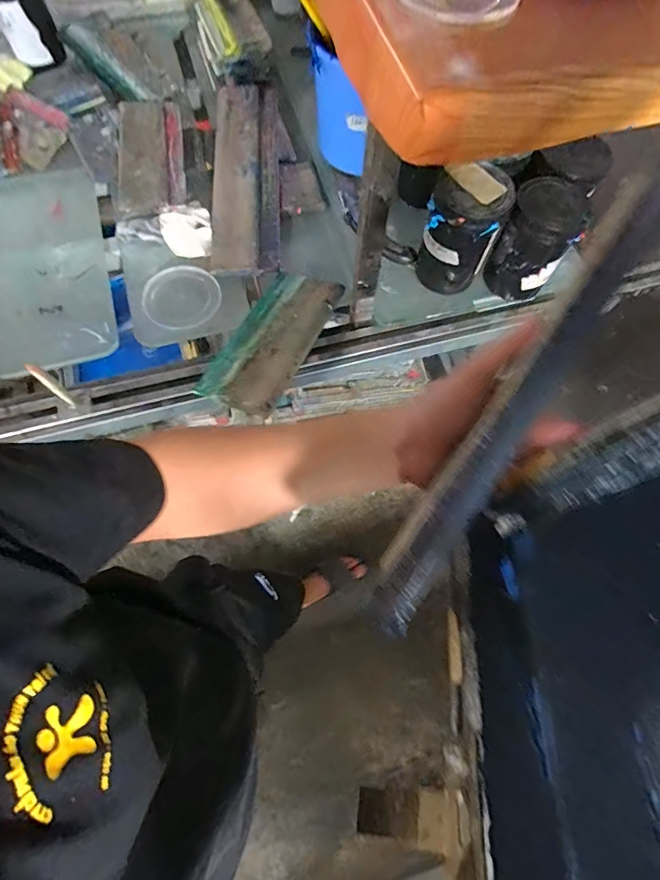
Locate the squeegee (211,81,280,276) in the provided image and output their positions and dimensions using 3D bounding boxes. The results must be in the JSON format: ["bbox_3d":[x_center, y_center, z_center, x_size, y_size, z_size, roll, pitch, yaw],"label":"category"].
[{"bbox_3d":[-0.166,-0.538,0.881,0.121,0.031,0.506,-4,66,-2],"label":"squeegee"}]

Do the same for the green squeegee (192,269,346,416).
[{"bbox_3d":[-0.090,-0.166,0.716,0.127,0.025,0.291,18,57,15],"label":"green squeegee"}]

